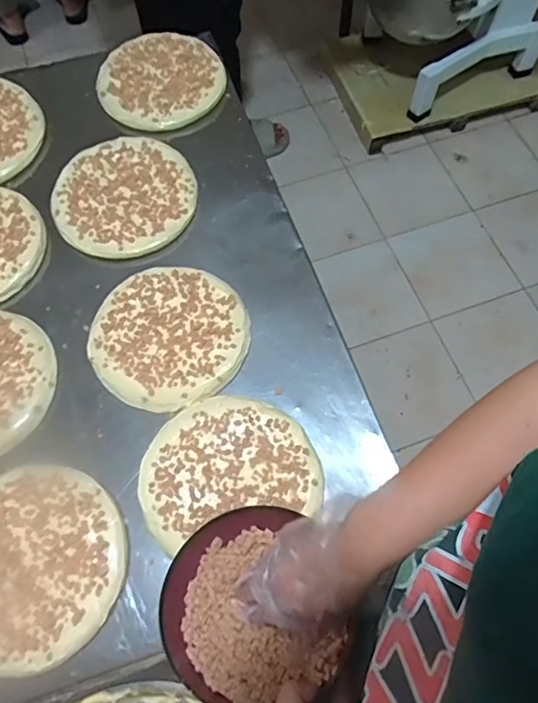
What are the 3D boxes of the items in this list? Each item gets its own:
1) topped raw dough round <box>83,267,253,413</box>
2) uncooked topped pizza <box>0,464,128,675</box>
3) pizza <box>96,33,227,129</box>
[{"bbox_3d":[-0.126,-0.022,0.649,0.188,0.014,0.188,33,70,15],"label":"topped raw dough round"},{"bbox_3d":[-0.253,0.220,0.538,0.194,0.012,0.191,0,65,1],"label":"uncooked topped pizza"},{"bbox_3d":[-0.169,-0.431,0.814,0.189,0.020,0.181,1,67,-2],"label":"pizza"}]

